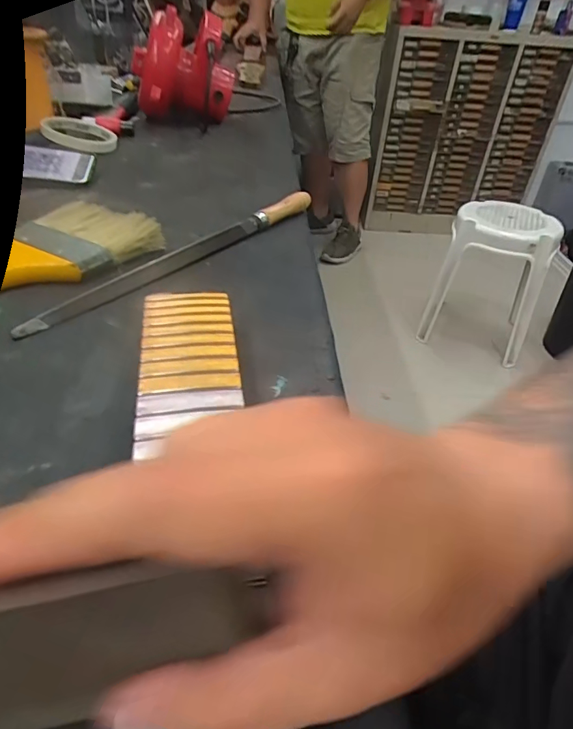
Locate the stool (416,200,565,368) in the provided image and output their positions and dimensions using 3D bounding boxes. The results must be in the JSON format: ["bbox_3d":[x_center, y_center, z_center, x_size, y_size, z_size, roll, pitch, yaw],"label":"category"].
[{"bbox_3d":[0.730,-0.295,1.645,0.348,0.473,0.302,24,43,22],"label":"stool"}]

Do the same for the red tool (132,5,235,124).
[{"bbox_3d":[-0.175,-0.504,0.799,0.167,0.164,0.101,-3,39,-11],"label":"red tool"}]

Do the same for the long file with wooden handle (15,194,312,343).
[{"bbox_3d":[-0.079,-0.108,0.424,0.020,0.021,0.346,27,43,25],"label":"long file with wooden handle"}]

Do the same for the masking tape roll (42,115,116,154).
[{"bbox_3d":[-0.319,-0.357,0.711,0.099,0.019,0.086,-14,66,-26],"label":"masking tape roll"}]

